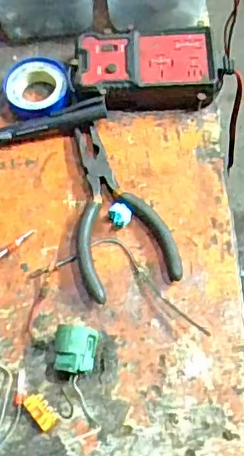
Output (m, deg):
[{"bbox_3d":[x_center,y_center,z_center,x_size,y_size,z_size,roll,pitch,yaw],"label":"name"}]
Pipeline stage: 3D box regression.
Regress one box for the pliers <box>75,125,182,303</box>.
[{"bbox_3d":[-0.009,-0.017,0.399,0.064,0.012,0.132,-16,67,-6],"label":"pliers"}]

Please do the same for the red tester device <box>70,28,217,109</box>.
[{"bbox_3d":[0.017,-0.122,0.436,0.106,0.027,0.062,-2,67,0],"label":"red tester device"}]

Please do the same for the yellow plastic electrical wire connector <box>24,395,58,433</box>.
[{"bbox_3d":[-0.050,0.113,0.348,0.013,0.008,0.024,-38,71,-14],"label":"yellow plastic electrical wire connector"}]

